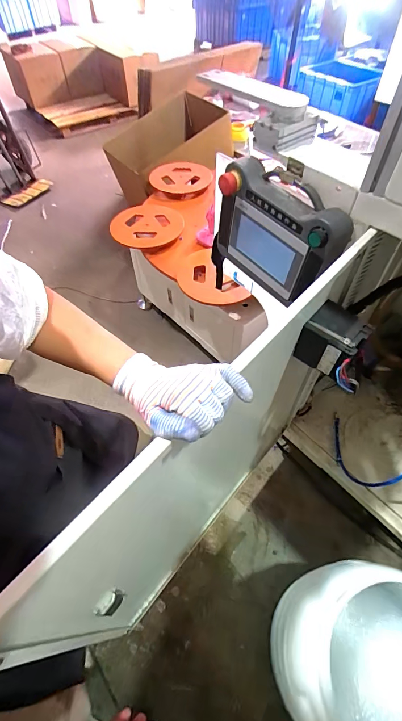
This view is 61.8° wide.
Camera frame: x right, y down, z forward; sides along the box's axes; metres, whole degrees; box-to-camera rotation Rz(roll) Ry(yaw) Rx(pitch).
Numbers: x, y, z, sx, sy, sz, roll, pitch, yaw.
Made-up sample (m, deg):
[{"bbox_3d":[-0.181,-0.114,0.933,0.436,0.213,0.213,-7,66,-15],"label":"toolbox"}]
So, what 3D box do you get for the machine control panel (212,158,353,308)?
[{"bbox_3d":[0.148,-0.264,0.751,0.077,0.257,0.326,-38,62,-22],"label":"machine control panel"}]

